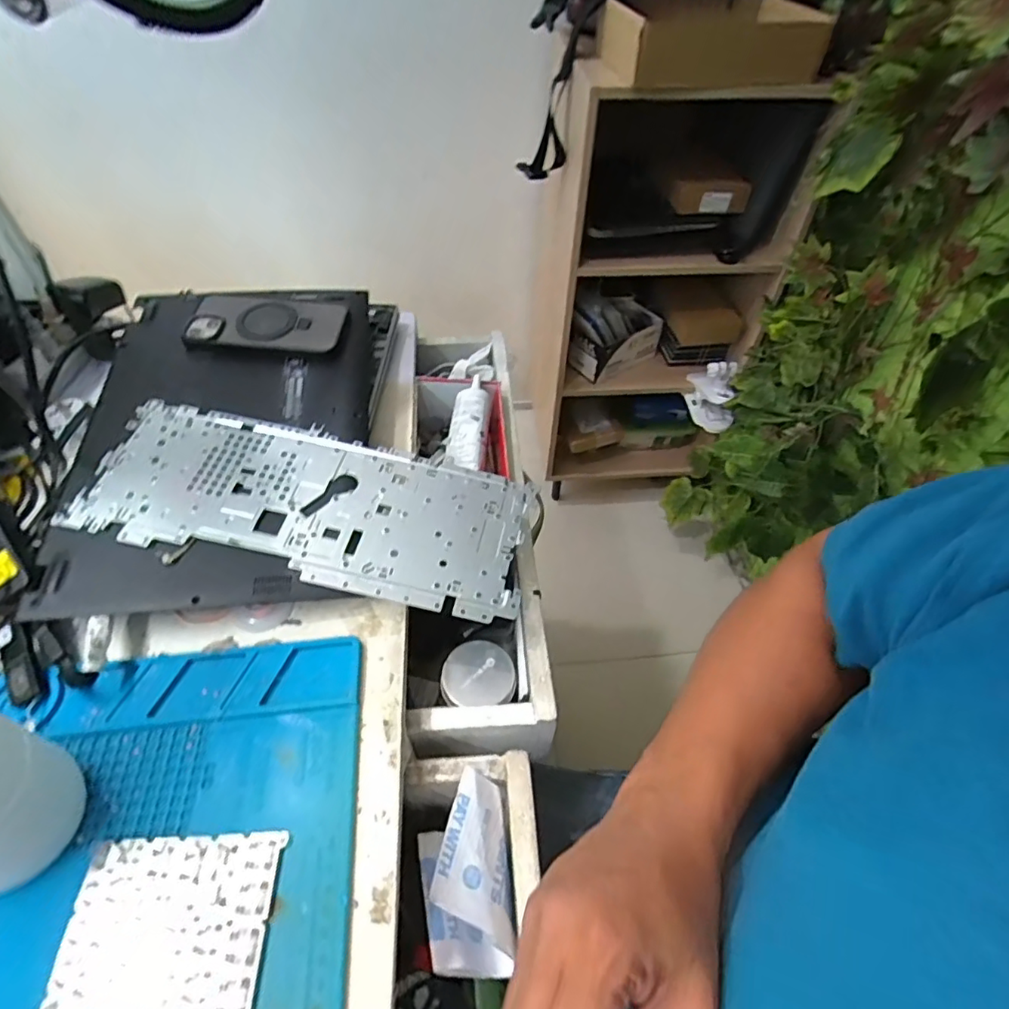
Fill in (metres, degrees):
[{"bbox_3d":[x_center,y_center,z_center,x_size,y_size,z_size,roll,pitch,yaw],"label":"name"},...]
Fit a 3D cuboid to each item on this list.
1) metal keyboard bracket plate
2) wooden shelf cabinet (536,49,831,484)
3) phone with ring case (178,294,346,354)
[{"bbox_3d":[-0.154,-0.002,0.447,0.339,0.006,0.131,12,55,3],"label":"metal keyboard bracket plate"},{"bbox_3d":[0.284,-0.450,1.202,0.390,0.787,0.464,0,49,-2],"label":"wooden shelf cabinet"},{"bbox_3d":[-0.232,-0.181,0.551,0.143,0.010,0.074,2,49,0],"label":"phone with ring case"}]

